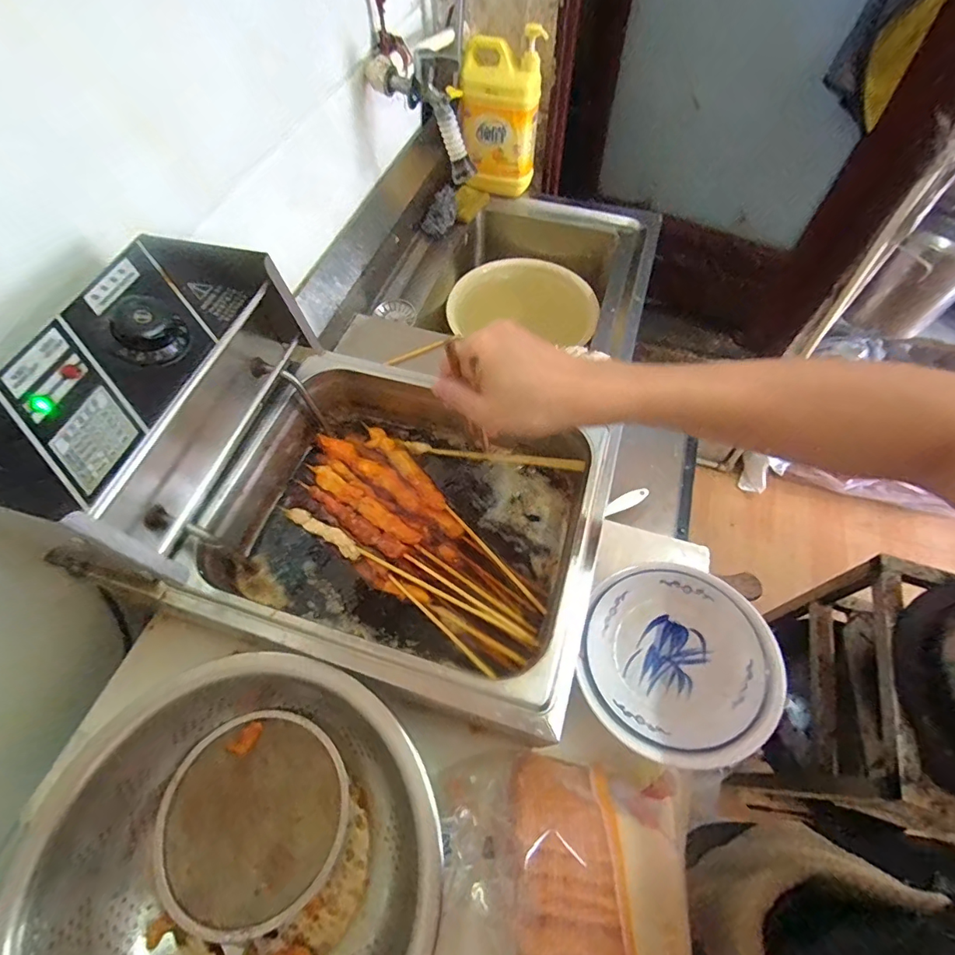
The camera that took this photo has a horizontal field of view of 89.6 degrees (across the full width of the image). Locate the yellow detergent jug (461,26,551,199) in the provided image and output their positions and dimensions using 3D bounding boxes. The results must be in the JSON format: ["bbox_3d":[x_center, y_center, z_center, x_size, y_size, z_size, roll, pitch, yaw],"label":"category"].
[{"bbox_3d":[0.043,-0.691,0.931,0.148,0.222,0.090,2,59,1],"label":"yellow detergent jug"}]

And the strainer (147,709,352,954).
[{"bbox_3d":[-0.158,0.327,0.280,0.137,0.069,0.338,-6,38,-4],"label":"strainer"}]

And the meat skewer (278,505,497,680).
[{"bbox_3d":[-0.086,0.090,0.437,0.258,0.018,0.020,33,64,18],"label":"meat skewer"}]

